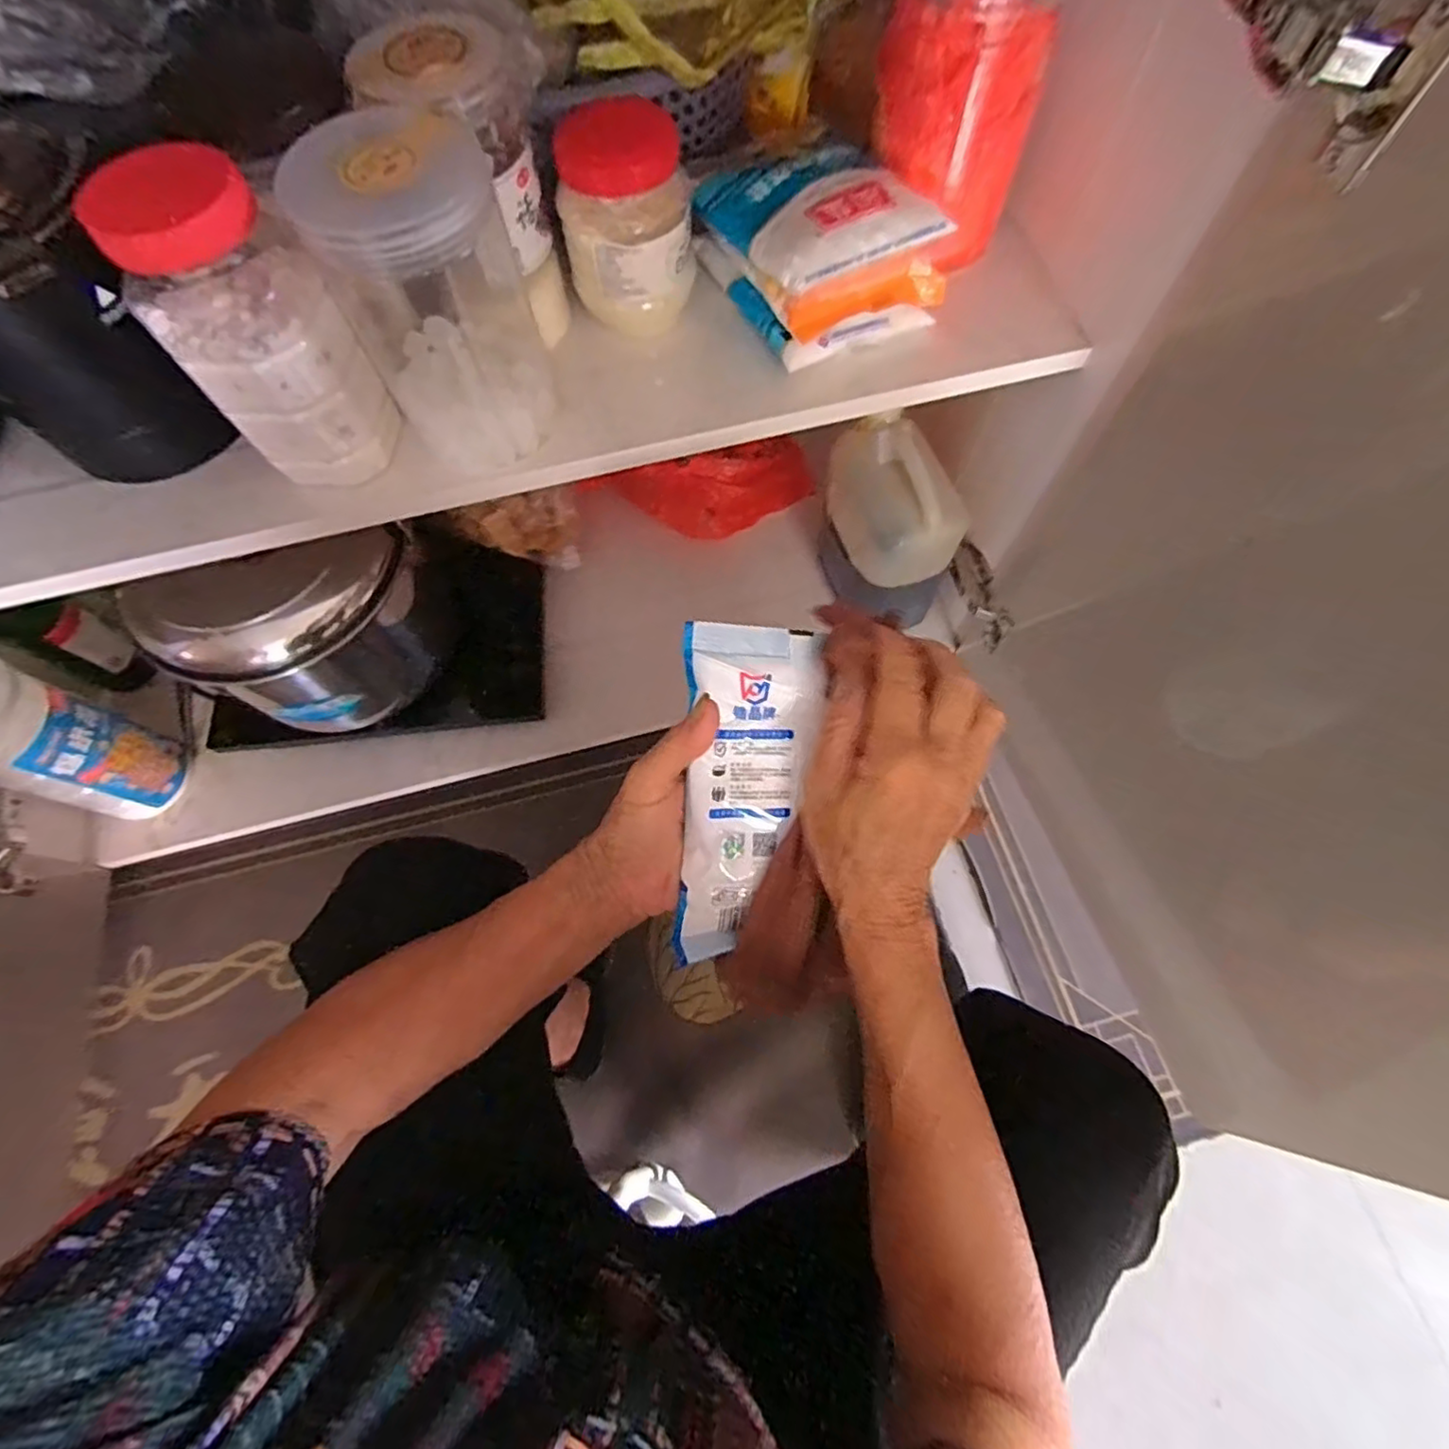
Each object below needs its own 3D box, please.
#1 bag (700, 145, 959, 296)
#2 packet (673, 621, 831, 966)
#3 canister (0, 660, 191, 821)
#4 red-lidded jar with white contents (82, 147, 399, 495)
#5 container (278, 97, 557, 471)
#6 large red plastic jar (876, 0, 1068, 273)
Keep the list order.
[{"bbox_3d":[0.059,-0.325,0.412,0.110,0.033,0.123,-25,70,-8],"label":"bag"},{"bbox_3d":[0.005,0.037,0.328,0.064,0.023,0.169,12,97,6],"label":"packet"},{"bbox_3d":[-0.650,0.020,0.634,0.106,0.191,0.098,18,70,8],"label":"canister"},{"bbox_3d":[-0.252,-0.214,0.360,0.087,0.149,0.073,-39,73,-12],"label":"red-lidded jar with white contents"},{"bbox_3d":[-0.162,-0.238,0.374,0.103,0.143,0.095,-19,70,-6],"label":"container"},{"bbox_3d":[0.147,-0.404,0.422,0.103,0.137,0.100,15,70,7],"label":"large red plastic jar"}]

